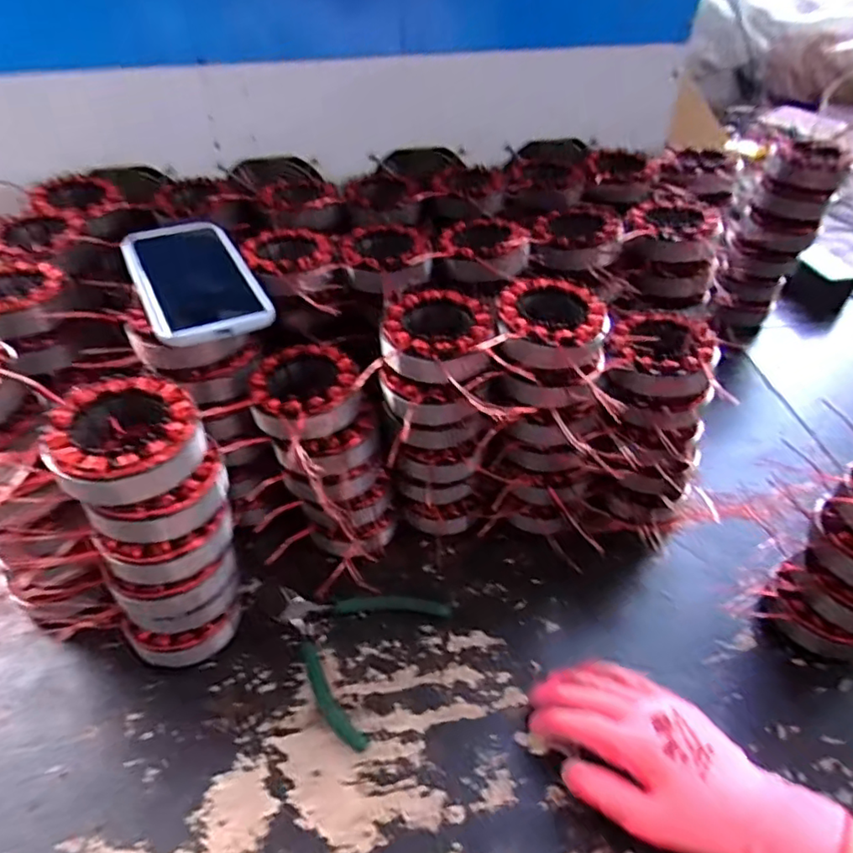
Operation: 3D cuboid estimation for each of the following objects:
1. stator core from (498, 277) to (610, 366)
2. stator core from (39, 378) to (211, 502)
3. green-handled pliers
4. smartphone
[{"bbox_3d":[0.098,-0.082,0.465,0.085,0.023,0.087,0,44,0],"label":"stator core"},{"bbox_3d":[-0.187,0.008,0.374,0.087,0.037,0.085,-21,48,-20],"label":"stator core"},{"bbox_3d":[-0.070,0.174,0.493,0.131,0.012,0.130,22,48,21],"label":"green-handled pliers"},{"bbox_3d":[-0.188,-0.121,0.475,0.084,0.012,0.171,-21,48,-21],"label":"smartphone"}]

